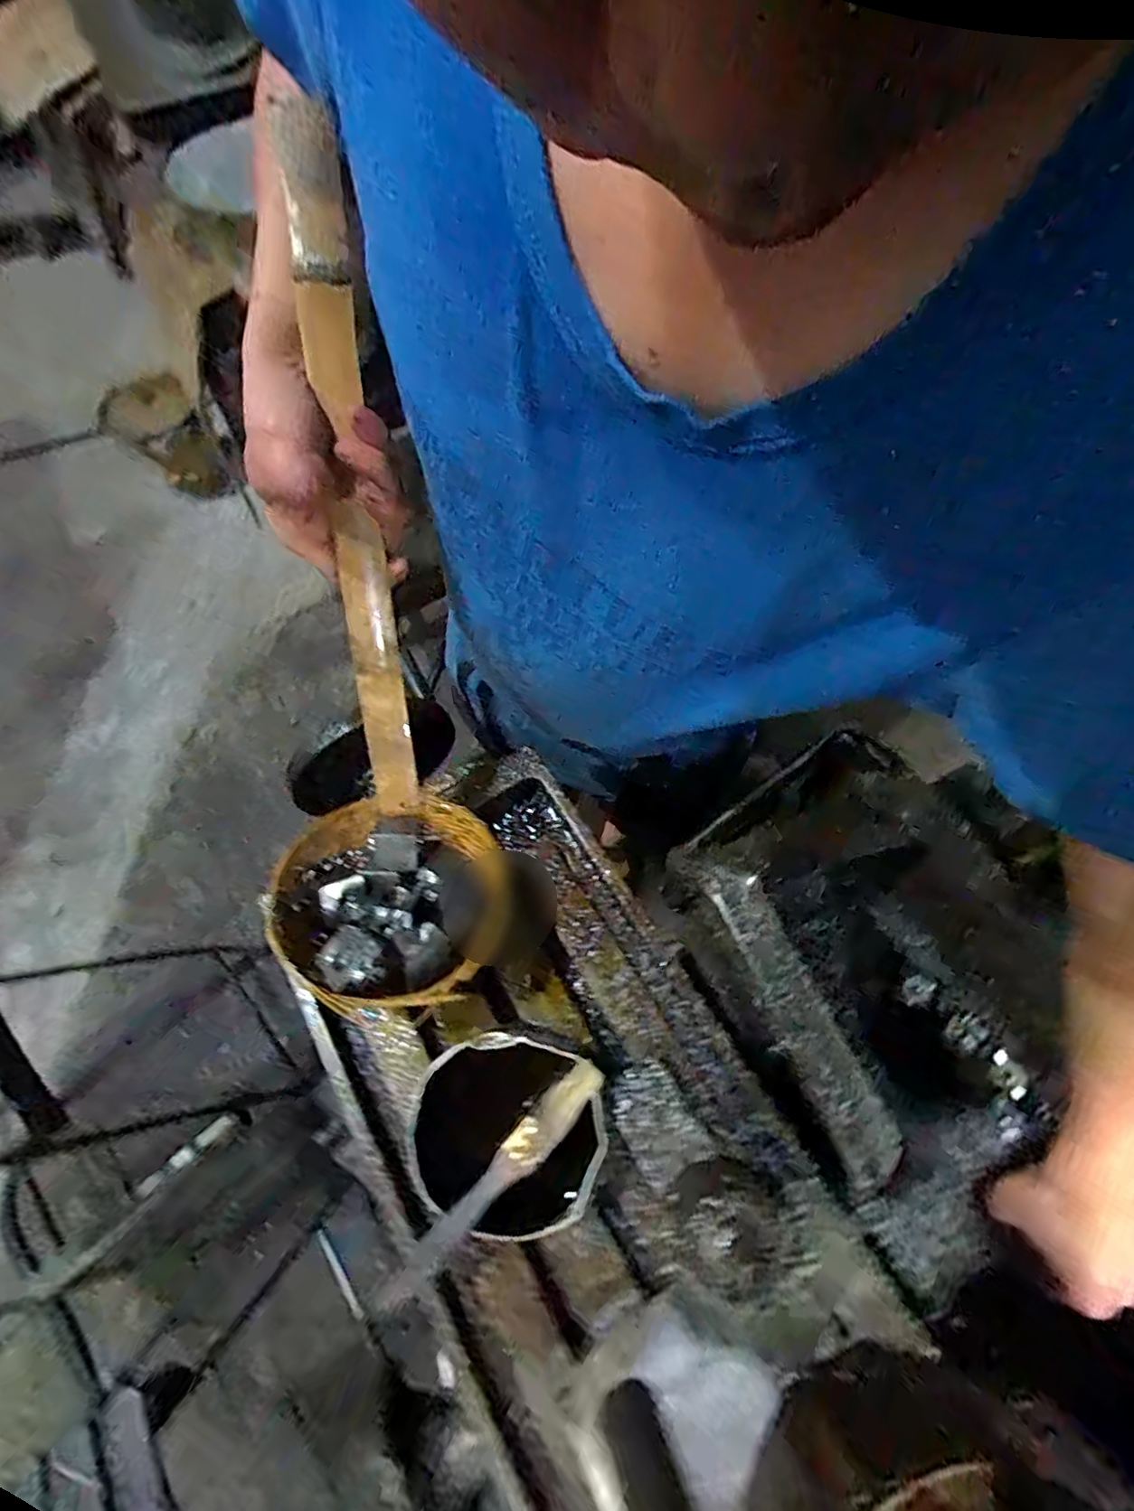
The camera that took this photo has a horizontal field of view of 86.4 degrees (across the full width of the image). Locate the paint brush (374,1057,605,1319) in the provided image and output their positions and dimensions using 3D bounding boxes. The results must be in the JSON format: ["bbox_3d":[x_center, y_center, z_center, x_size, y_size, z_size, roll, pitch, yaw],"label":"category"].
[{"bbox_3d":[-0.039,0.228,0.327,0.150,0.011,0.023,-41,71,-13],"label":"paint brush"}]

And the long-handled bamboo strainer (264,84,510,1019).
[{"bbox_3d":[-0.117,-0.077,0.340,0.111,0.098,0.423,2,103,4],"label":"long-handled bamboo strainer"}]

